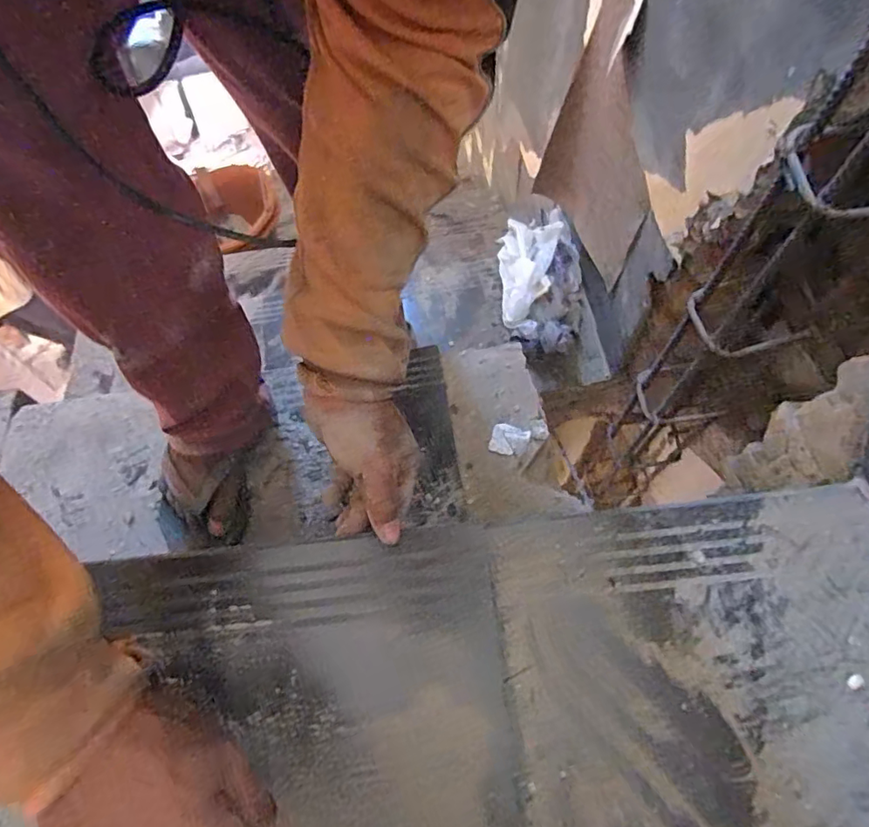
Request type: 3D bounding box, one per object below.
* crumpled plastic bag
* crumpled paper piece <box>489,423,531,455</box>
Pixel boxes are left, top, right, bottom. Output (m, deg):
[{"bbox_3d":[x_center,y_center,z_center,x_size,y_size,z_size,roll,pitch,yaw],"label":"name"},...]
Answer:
[{"bbox_3d":[0.183,-0.252,0.915,0.137,0.078,0.320,-2,64,3],"label":"crumpled plastic bag"},{"bbox_3d":[0.091,0.033,0.657,0.044,0.004,0.038,15,66,10],"label":"crumpled paper piece"}]

